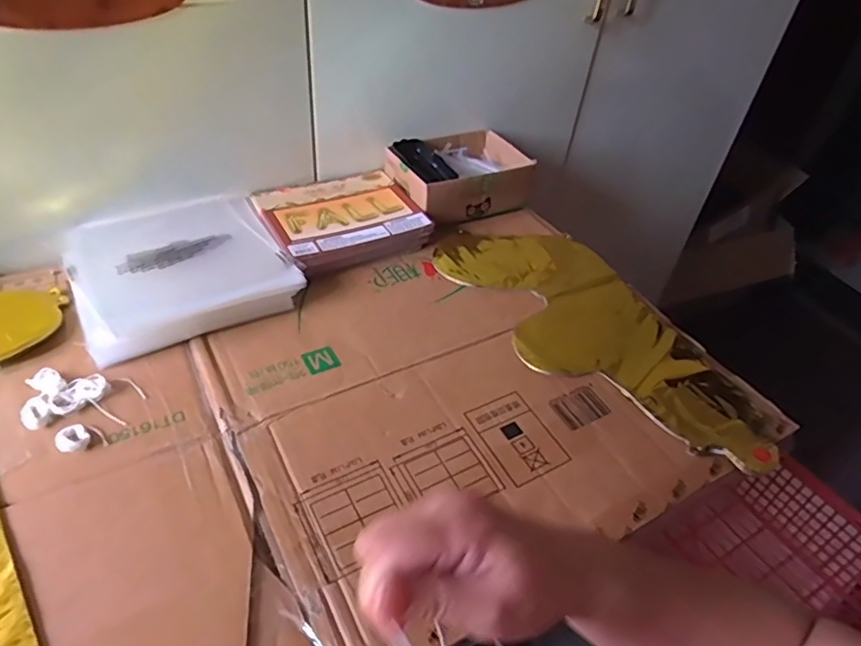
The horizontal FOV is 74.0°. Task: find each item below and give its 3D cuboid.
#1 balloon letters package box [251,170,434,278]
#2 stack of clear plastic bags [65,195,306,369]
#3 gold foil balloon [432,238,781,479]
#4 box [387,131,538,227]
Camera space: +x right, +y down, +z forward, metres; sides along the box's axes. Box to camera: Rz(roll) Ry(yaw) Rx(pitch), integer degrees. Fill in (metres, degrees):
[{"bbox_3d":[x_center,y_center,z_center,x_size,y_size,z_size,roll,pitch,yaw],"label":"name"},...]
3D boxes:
[{"bbox_3d":[-0.117,-0.136,0.757,0.199,0.034,0.184,-20,49,-26],"label":"balloon letters package box"},{"bbox_3d":[-0.285,-0.064,0.657,0.218,0.031,0.209,-19,49,-25],"label":"stack of clear plastic bags"},{"bbox_3d":[0.189,0.005,0.662,0.199,0.012,0.421,-20,49,-26],"label":"gold foil balloon"},{"bbox_3d":[0.038,-0.216,0.831,0.184,0.071,0.138,-15,47,-22],"label":"box"}]

